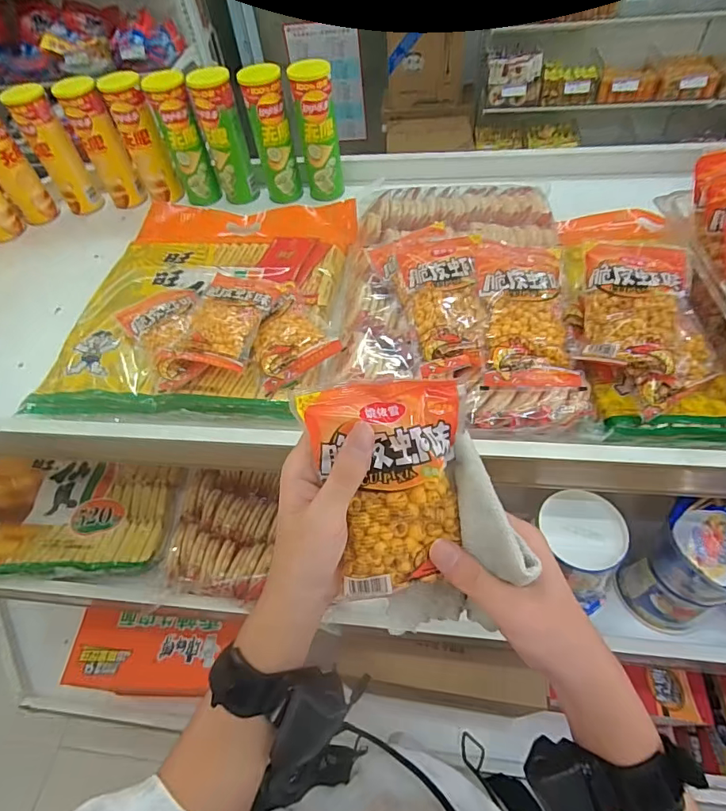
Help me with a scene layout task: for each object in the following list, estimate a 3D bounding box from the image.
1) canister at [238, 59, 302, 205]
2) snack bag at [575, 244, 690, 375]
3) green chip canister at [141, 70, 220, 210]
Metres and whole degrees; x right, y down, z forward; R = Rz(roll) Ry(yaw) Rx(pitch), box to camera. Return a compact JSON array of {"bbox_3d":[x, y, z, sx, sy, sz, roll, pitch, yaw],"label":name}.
[{"bbox_3d":[-0.159,-0.474,0.828,0.067,0.209,0.063,-9,54,-1],"label":"canister"},{"bbox_3d":[0.297,-0.118,0.514,0.100,0.043,0.161,10,56,13],"label":"snack bag"},{"bbox_3d":[-0.322,-0.476,0.845,0.063,0.207,0.064,-27,56,-13],"label":"green chip canister"}]

